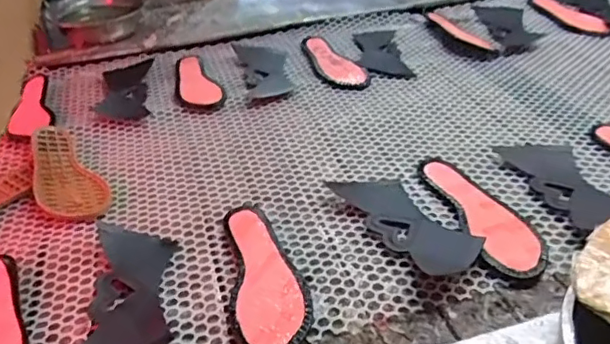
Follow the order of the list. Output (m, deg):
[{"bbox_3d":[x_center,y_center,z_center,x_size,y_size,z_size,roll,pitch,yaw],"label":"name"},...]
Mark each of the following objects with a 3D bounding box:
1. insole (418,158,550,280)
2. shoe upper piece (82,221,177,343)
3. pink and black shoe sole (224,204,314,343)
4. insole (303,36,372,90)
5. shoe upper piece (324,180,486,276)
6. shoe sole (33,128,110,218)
[{"bbox_3d":[0.208,0.042,0.656,0.081,0.018,0.220,-6,31,-9],"label":"insole"},{"bbox_3d":[-0.184,0.120,0.590,0.095,0.012,0.205,-4,36,-1],"label":"shoe upper piece"},{"bbox_3d":[-0.045,0.105,0.596,0.077,0.018,0.221,-10,37,-8],"label":"pink and black shoe sole"},{"bbox_3d":[0.048,-0.204,1.023,0.075,0.011,0.203,-13,37,-12],"label":"insole"},{"bbox_3d":[0.114,0.053,0.642,0.079,0.031,0.193,-20,39,-21],"label":"shoe upper piece"},{"bbox_3d":[-0.340,-0.001,0.780,0.083,0.014,0.232,-27,42,-28],"label":"shoe sole"}]

